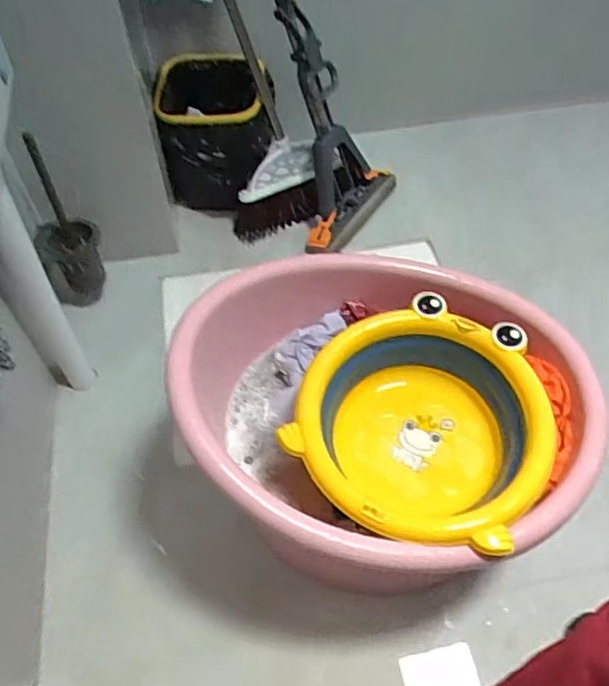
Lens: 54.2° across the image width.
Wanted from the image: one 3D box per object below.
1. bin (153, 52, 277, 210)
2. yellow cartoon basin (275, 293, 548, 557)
[{"bbox_3d":[-0.186,-0.465,1.279,0.237,0.236,0.256,-5,54,-4],"label":"bin"},{"bbox_3d":[0.143,0.105,0.738,0.291,0.123,0.300,19,56,13],"label":"yellow cartoon basin"}]

